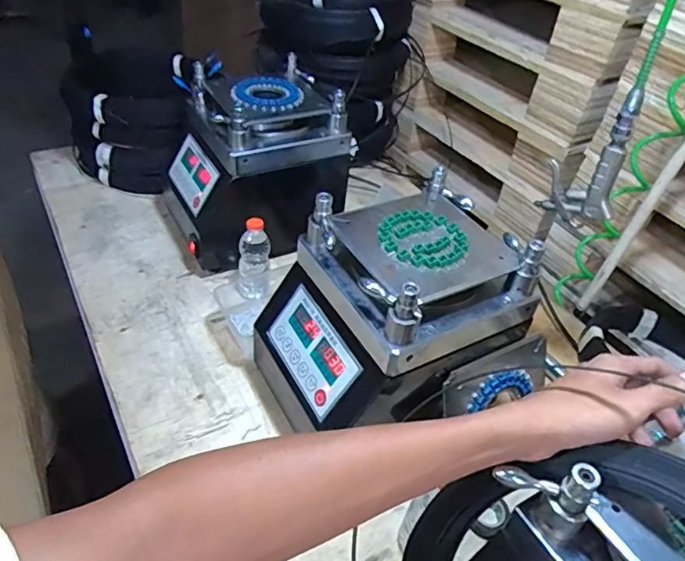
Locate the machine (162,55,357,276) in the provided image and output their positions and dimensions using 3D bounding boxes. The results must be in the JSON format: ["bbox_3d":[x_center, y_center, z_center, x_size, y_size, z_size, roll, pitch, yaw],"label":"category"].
[{"bbox_3d":[-0.161,-0.210,0.966,0.288,0.273,0.254,-14,45,-21],"label":"machine"}]

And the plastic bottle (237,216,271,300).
[{"bbox_3d":[-0.146,-0.036,0.861,0.051,0.131,0.048,1,41,-5],"label":"plastic bottle"}]

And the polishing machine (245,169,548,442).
[{"bbox_3d":[0.058,0.047,0.678,0.268,0.240,0.215,-17,46,-24],"label":"polishing machine"}]

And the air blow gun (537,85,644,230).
[{"bbox_3d":[0.301,-0.145,0.640,0.021,0.172,0.094,-26,50,-31],"label":"air blow gun"}]

